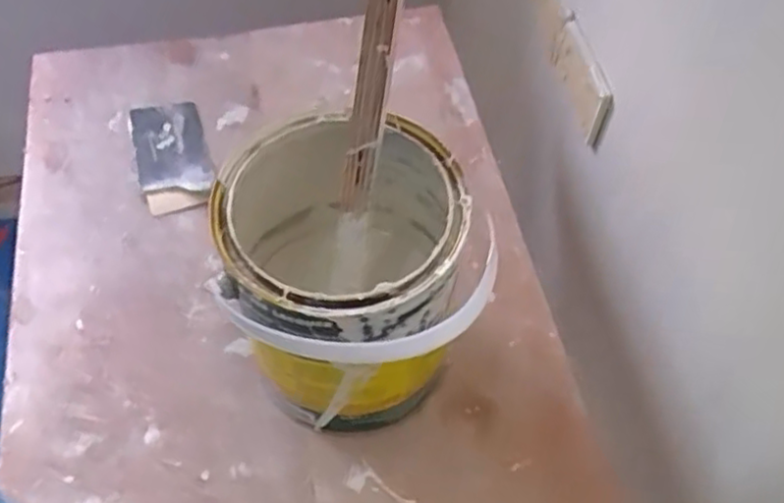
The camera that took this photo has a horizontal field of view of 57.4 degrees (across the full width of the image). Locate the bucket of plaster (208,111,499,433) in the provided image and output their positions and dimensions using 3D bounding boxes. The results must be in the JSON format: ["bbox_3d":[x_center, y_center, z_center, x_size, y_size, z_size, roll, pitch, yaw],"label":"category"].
[{"bbox_3d":[-0.032,0.031,0.517,0.161,0.229,0.205,-7,58,-6],"label":"bucket of plaster"}]

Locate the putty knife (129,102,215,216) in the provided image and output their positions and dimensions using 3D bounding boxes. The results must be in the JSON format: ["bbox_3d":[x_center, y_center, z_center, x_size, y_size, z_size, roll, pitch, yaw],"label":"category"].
[{"bbox_3d":[-0.224,-0.101,0.726,0.069,0.007,0.144,-15,59,-11],"label":"putty knife"}]

